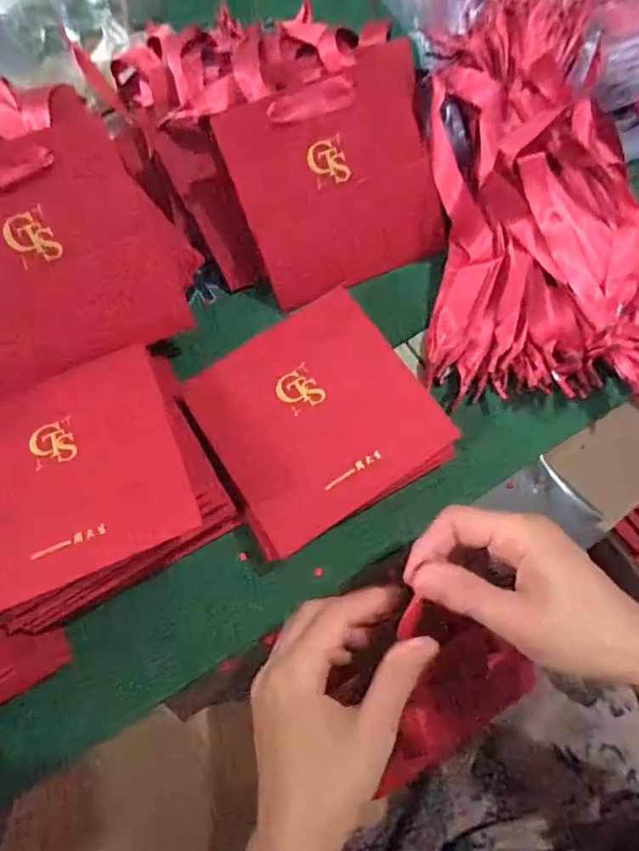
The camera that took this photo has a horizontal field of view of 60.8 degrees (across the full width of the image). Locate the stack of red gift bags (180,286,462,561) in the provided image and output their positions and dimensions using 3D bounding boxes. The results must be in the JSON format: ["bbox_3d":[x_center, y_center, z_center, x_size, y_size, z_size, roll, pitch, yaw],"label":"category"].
[{"bbox_3d":[-0.002,-0.006,0.372,0.142,0.019,0.138,-30,74,-7],"label":"stack of red gift bags"}]

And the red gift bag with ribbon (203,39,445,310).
[{"bbox_3d":[0.015,-0.179,0.405,0.144,0.018,0.142,-21,114,0],"label":"red gift bag with ribbon"}]

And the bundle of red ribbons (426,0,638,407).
[{"bbox_3d":[0.188,-0.189,0.405,0.216,0.059,0.342,1,73,2],"label":"bundle of red ribbons"}]

